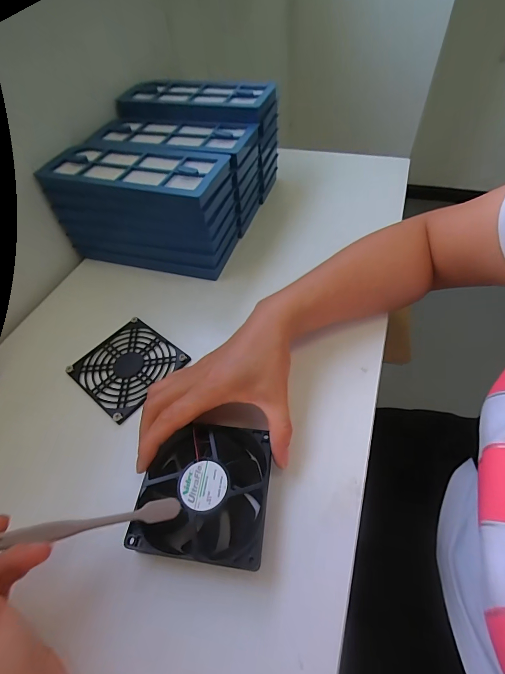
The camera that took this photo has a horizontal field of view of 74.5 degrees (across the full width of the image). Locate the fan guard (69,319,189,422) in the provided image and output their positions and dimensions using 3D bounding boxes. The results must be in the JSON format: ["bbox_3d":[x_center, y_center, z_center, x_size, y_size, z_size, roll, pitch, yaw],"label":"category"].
[{"bbox_3d":[-0.127,0.027,0.340,0.091,0.004,0.089,32,61,25],"label":"fan guard"}]

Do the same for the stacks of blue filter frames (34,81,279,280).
[{"bbox_3d":[-0.101,-0.228,0.451,0.204,0.126,0.267,12,54,14],"label":"stacks of blue filter frames"}]

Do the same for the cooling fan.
[{"bbox_3d":[-0.034,0.115,0.253,0.091,0.022,0.091,4,53,7],"label":"cooling fan"}]

